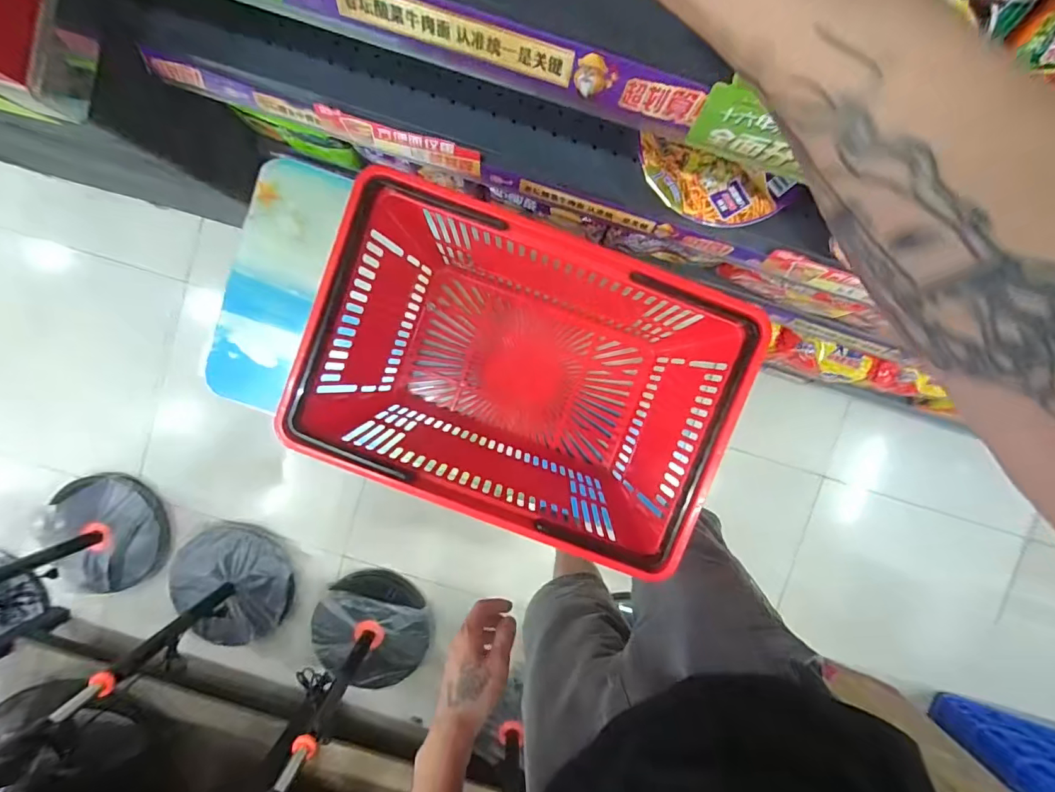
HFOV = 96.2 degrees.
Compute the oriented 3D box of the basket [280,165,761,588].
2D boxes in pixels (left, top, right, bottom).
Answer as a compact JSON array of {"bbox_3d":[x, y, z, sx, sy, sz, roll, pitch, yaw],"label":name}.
[{"bbox_3d":[-0.008,-0.031,0.651,0.470,0.279,0.323,22,94,-2],"label":"basket"}]

